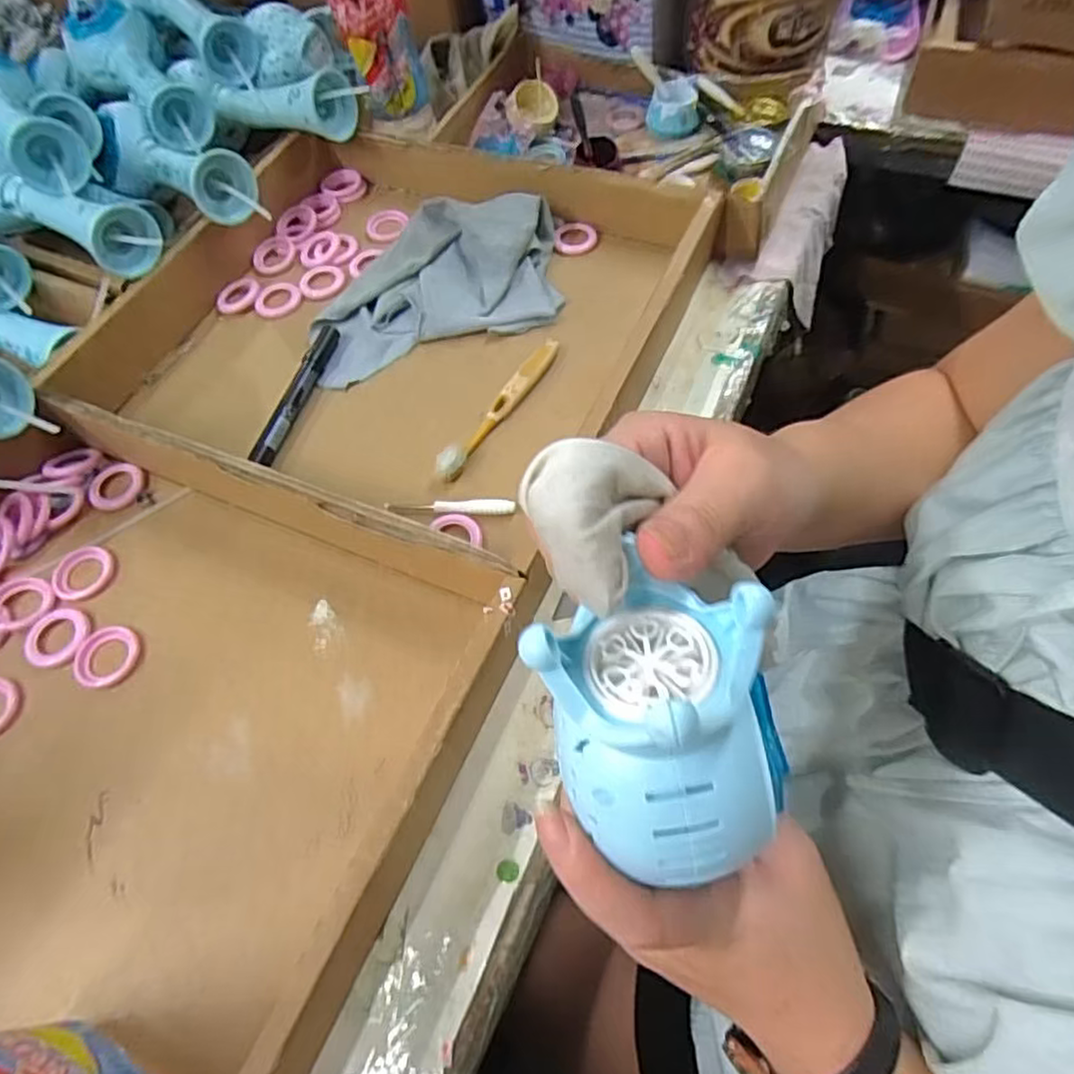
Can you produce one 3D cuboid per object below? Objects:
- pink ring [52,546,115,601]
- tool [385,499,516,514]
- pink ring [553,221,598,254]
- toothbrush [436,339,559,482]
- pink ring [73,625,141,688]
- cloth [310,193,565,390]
[{"bbox_3d":[-0.291,0.022,0.433,0.038,0.004,0.037,-2,60,4],"label":"pink ring"},{"bbox_3d":[-0.055,-0.020,0.431,0.082,0.005,0.009,-1,60,4],"label":"tool"},{"bbox_3d":[0.032,-0.247,0.558,0.036,0.009,0.030,-4,60,2],"label":"pink ring"},{"bbox_3d":[-0.024,-0.092,0.467,0.018,0.013,0.138,30,67,19],"label":"toothbrush"},{"bbox_3d":[-0.255,0.070,0.400,0.037,0.004,0.036,-2,60,4],"label":"pink ring"},{"bbox_3d":[-0.076,-0.199,0.516,0.204,0.042,0.119,-18,61,-6],"label":"cloth"}]

